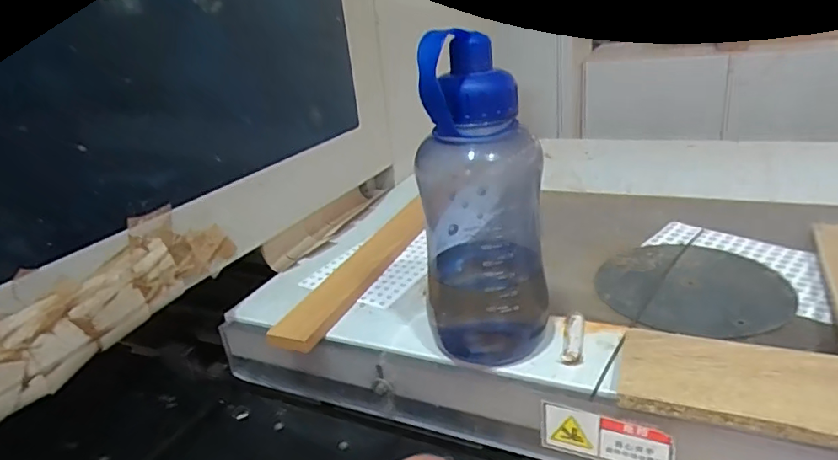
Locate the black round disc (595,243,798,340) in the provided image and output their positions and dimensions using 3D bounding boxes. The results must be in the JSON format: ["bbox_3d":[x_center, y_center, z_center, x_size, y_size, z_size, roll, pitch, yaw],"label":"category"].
[{"bbox_3d":[0.276,0.057,0.559,0.173,0.006,0.175,-6,23,2],"label":"black round disc"}]

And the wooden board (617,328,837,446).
[{"bbox_3d":[0.235,0.112,0.412,0.151,0.016,0.091,5,26,25],"label":"wooden board"}]

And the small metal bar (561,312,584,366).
[{"bbox_3d":[0.137,0.095,0.487,0.017,0.010,0.069,1,24,18],"label":"small metal bar"}]

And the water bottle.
[{"bbox_3d":[0.052,-0.024,0.468,0.100,0.261,0.109,-4,23,5],"label":"water bottle"}]

